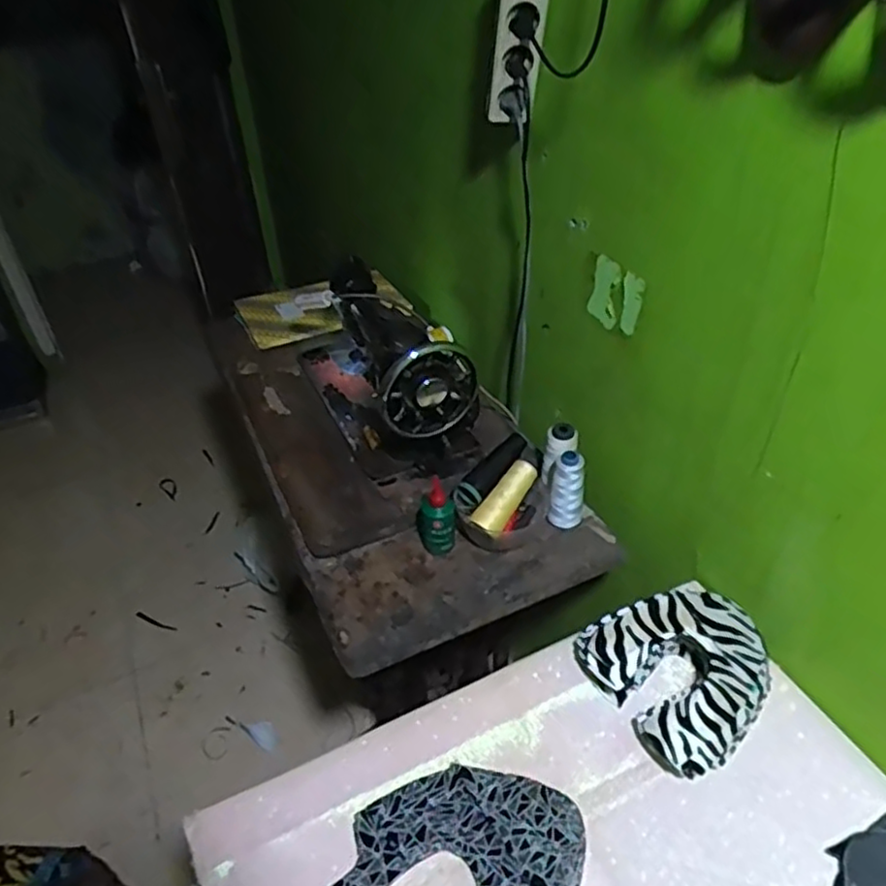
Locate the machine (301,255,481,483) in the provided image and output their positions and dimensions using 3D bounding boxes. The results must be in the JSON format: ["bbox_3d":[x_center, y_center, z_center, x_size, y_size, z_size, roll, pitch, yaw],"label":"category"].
[{"bbox_3d":[-0.106,-0.146,1.062,0.168,0.196,0.421,-17,42,-16],"label":"machine"}]

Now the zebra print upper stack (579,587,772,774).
[{"bbox_3d":[0.254,0.229,0.724,0.179,0.073,0.174,-22,44,-21],"label":"zebra print upper stack"}]

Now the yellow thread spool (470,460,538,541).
[{"bbox_3d":[0.082,0.068,0.900,0.038,0.036,0.114,27,67,30],"label":"yellow thread spool"}]

